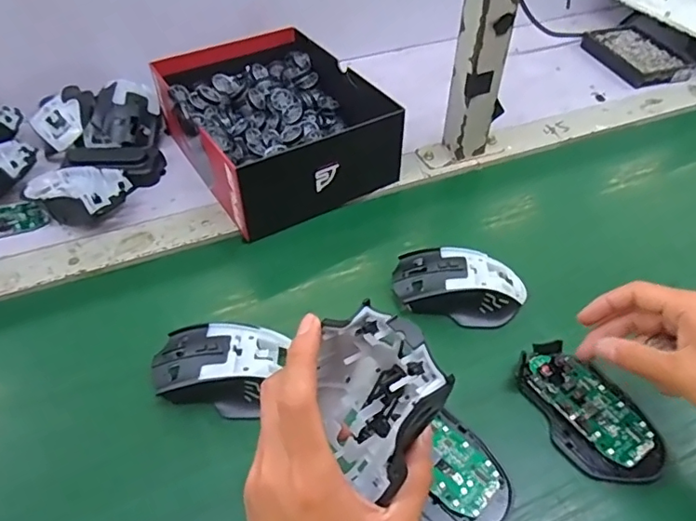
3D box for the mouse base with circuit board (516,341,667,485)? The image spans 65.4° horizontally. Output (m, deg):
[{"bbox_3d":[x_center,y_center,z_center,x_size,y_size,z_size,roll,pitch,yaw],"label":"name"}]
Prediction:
[{"bbox_3d":[0.179,0.110,0.407,0.068,0.018,0.115,-15,48,-15],"label":"mouse base with circuit board"}]

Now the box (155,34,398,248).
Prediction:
[{"bbox_3d":[-0.085,-0.153,0.606,0.181,0.082,0.237,-24,52,-22],"label":"box"}]

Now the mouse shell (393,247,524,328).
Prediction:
[{"bbox_3d":[0.098,0.019,0.475,0.111,0.035,0.061,7,47,6],"label":"mouse shell"}]

